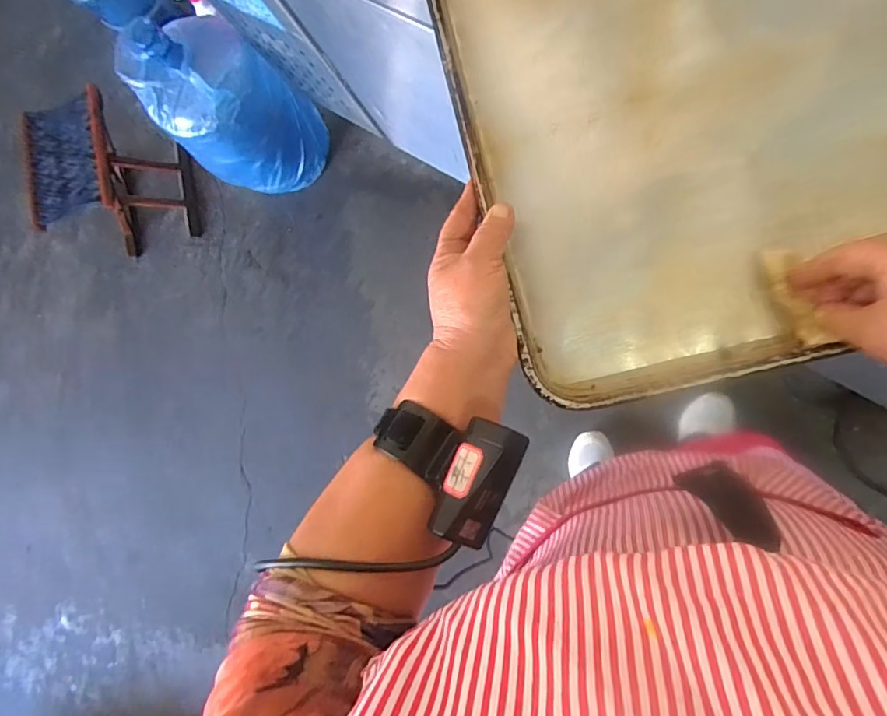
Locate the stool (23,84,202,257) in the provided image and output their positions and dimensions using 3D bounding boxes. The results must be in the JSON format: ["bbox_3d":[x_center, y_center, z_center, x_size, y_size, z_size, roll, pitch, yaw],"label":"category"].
[{"bbox_3d":[-0.917,-0.498,1.420,0.302,0.298,0.312,-8,86,13],"label":"stool"}]

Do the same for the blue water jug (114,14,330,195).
[{"bbox_3d":[-0.508,-0.609,1.246,0.289,0.450,0.271,-1,87,13],"label":"blue water jug"}]

